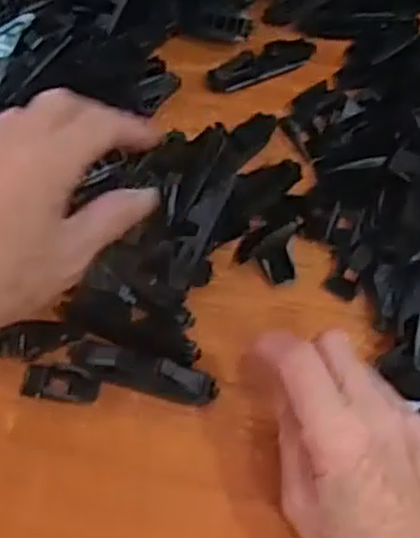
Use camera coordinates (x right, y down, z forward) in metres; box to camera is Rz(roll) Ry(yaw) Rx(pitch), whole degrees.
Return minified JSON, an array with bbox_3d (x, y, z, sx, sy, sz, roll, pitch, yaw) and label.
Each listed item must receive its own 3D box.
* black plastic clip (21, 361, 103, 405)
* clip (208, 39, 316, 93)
[{"bbox_3d":[-0.081,0.061,0.410,0.042,0.009,0.019,6,63,5],"label":"black plastic clip"},{"bbox_3d":[0.036,-0.144,0.519,0.078,0.014,0.022,-25,65,-11],"label":"clip"}]

